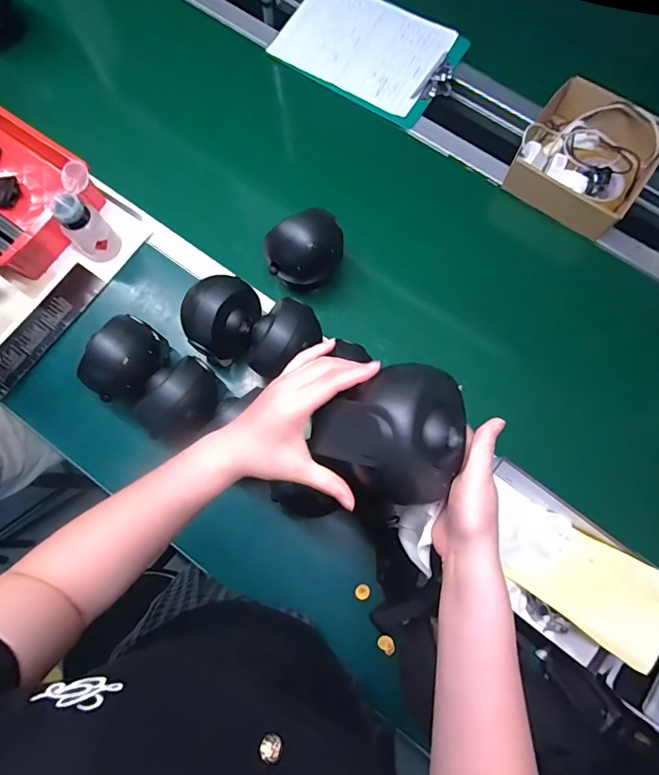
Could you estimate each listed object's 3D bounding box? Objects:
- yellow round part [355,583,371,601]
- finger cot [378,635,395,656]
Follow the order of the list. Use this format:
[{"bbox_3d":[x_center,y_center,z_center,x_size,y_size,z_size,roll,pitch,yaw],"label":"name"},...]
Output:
[{"bbox_3d":[0.048,0.296,0.639,0.022,0.009,0.020,0,77,1],"label":"yellow round part"},{"bbox_3d":[0.082,0.364,0.625,0.026,0.006,0.020,39,81,9],"label":"finger cot"}]

